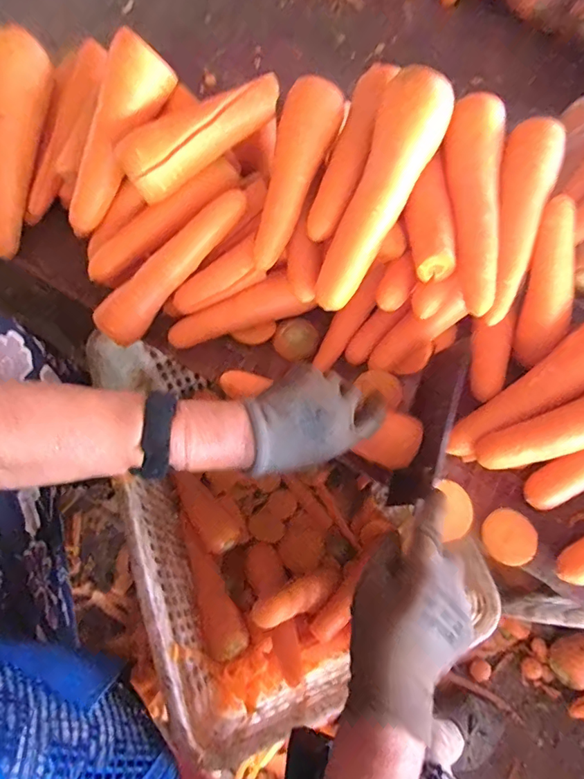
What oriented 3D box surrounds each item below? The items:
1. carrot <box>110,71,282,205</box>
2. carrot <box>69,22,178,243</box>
[{"bbox_3d":[-0.089,-0.262,0.482,0.178,0.056,0.042,-32,71,-2],"label":"carrot"},{"bbox_3d":[-0.188,-0.256,0.503,0.050,0.057,0.204,38,111,13],"label":"carrot"}]

